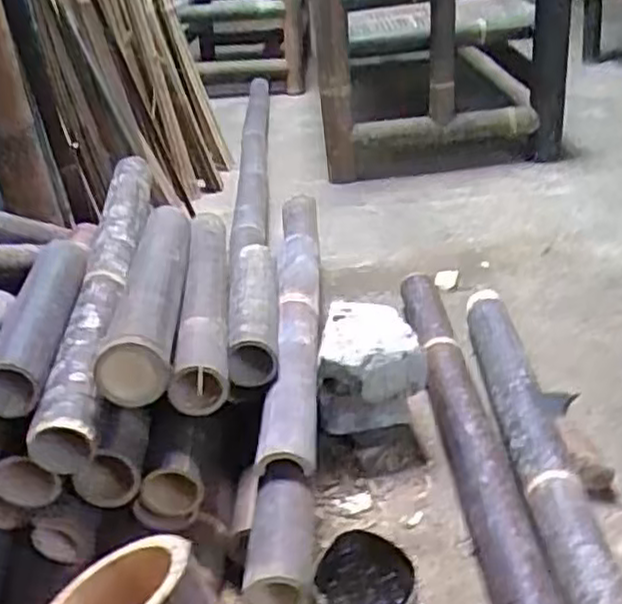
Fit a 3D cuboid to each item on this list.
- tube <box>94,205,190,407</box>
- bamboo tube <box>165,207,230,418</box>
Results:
[{"bbox_3d":[-0.198,-0.043,0.924,0.073,0.059,0.502,-8,28,-2],"label":"tube"},{"bbox_3d":[-0.140,-0.019,0.990,0.059,0.068,0.536,-8,28,-2],"label":"bamboo tube"}]

